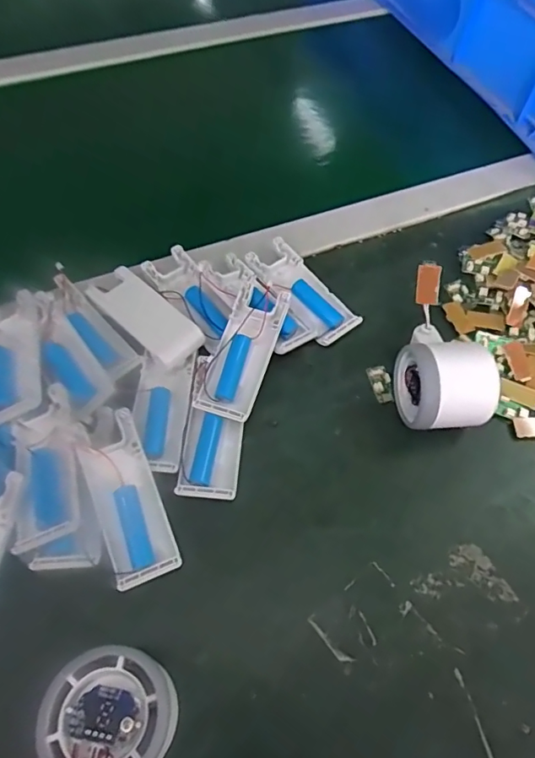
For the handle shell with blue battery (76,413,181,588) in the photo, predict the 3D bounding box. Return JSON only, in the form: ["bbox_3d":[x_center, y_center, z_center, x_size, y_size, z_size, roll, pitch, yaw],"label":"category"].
[{"bbox_3d":[-0.088,0.073,0.311,0.038,0.020,0.099,-19,63,-13],"label":"handle shell with blue battery"}]

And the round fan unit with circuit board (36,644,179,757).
[{"bbox_3d":[-0.079,0.167,0.227,0.057,0.022,0.080,27,63,12],"label":"round fan unit with circuit board"}]

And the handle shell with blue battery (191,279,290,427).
[{"bbox_3d":[-0.017,-0.023,0.359,0.039,0.018,0.105,16,69,13],"label":"handle shell with blue battery"}]

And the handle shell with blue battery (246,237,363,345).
[{"bbox_3d":[0.029,-0.072,0.411,0.041,0.018,0.100,-35,68,-20],"label":"handle shell with blue battery"}]

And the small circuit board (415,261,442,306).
[{"bbox_3d":[0.114,-0.067,0.353,0.016,0.033,0.004,2,38,12],"label":"small circuit board"}]

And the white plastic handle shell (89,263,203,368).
[{"bbox_3d":[-0.092,-0.051,0.376,0.095,0.011,0.038,40,66,18],"label":"white plastic handle shell"}]

